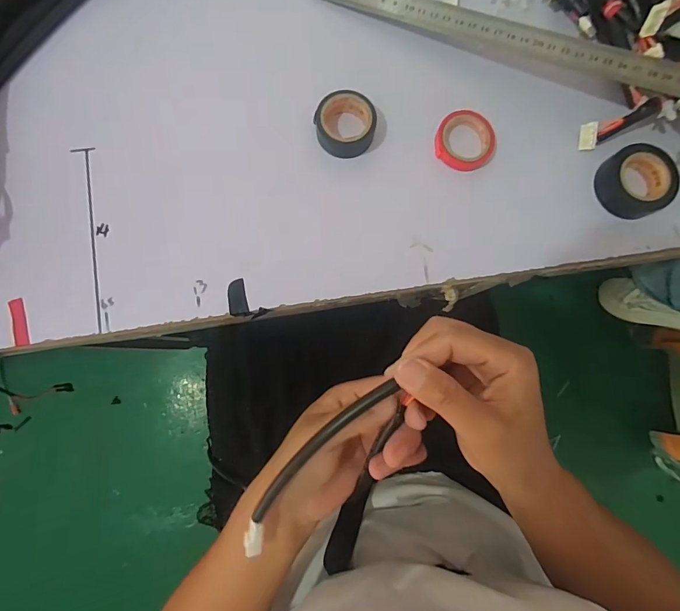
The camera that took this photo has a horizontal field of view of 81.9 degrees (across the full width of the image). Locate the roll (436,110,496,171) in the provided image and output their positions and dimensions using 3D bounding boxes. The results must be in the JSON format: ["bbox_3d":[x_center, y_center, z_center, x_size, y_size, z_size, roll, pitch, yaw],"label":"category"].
[{"bbox_3d":[0.095,-0.125,0.297,0.043,0.009,0.043,0,83,-2],"label":"roll"}]

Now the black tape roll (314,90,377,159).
[{"bbox_3d":[0.004,-0.135,0.293,0.044,0.020,0.040,0,83,-2],"label":"black tape roll"}]

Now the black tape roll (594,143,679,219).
[{"bbox_3d":[0.223,-0.093,0.294,0.048,0.018,0.050,0,83,-2],"label":"black tape roll"}]

